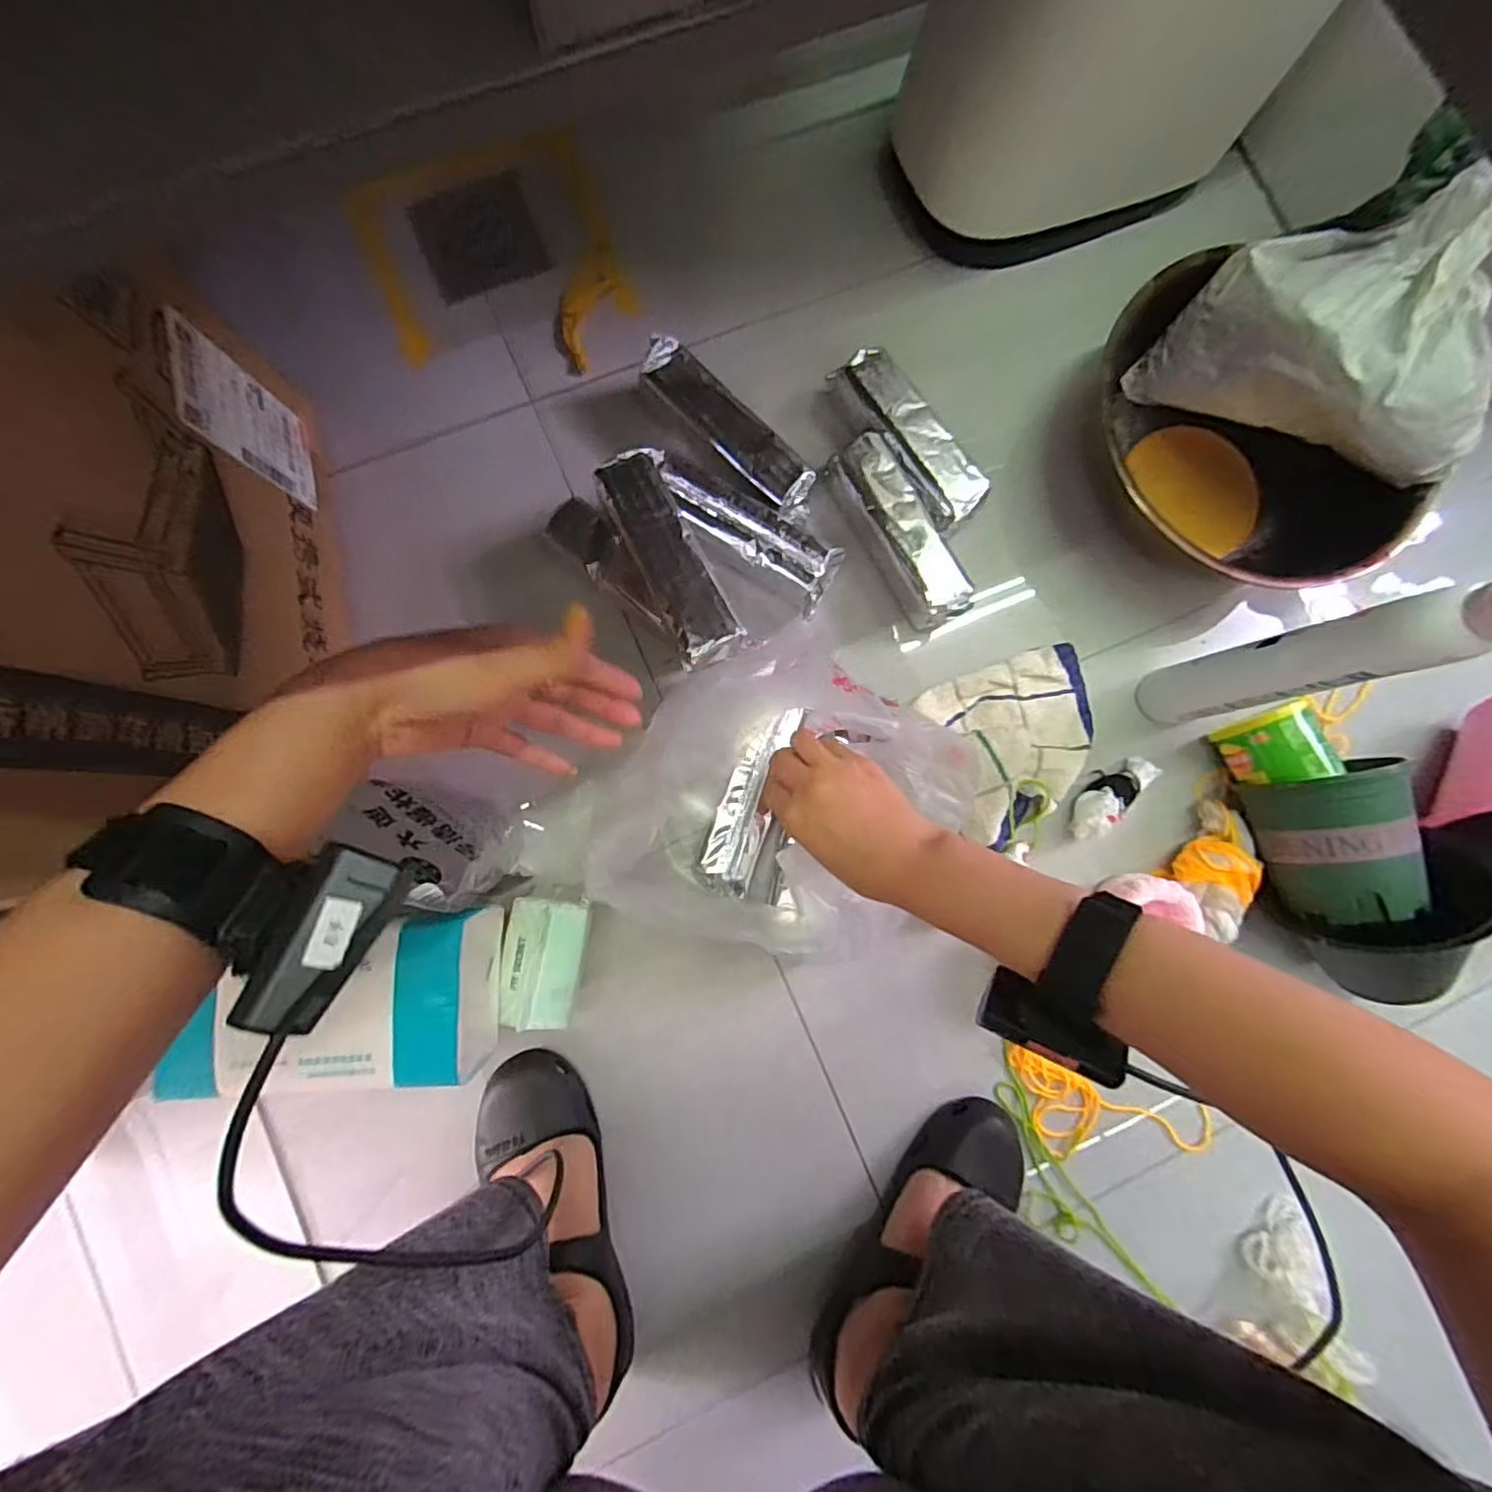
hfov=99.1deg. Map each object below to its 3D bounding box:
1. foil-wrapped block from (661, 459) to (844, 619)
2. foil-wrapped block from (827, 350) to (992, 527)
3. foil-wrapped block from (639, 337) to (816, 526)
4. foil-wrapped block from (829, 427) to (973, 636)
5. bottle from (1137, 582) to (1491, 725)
[{"bbox_3d":[-0.003,-0.178,0.530,0.170,0.054,0.059,31,83,0],"label":"foil-wrapped block"},{"bbox_3d":[0.138,-0.263,0.543,0.047,0.034,0.166,-38,88,-6],"label":"foil-wrapped block"},{"bbox_3d":[-0.013,-0.261,0.538,0.047,0.052,0.173,-44,88,-6],"label":"foil-wrapped block"},{"bbox_3d":[0.132,-0.180,0.539,0.050,0.050,0.165,-30,87,-6],"label":"foil-wrapped block"},{"bbox_3d":[0.375,-0.055,0.430,0.036,0.245,0.045,-4,85,-4],"label":"bottle"}]

